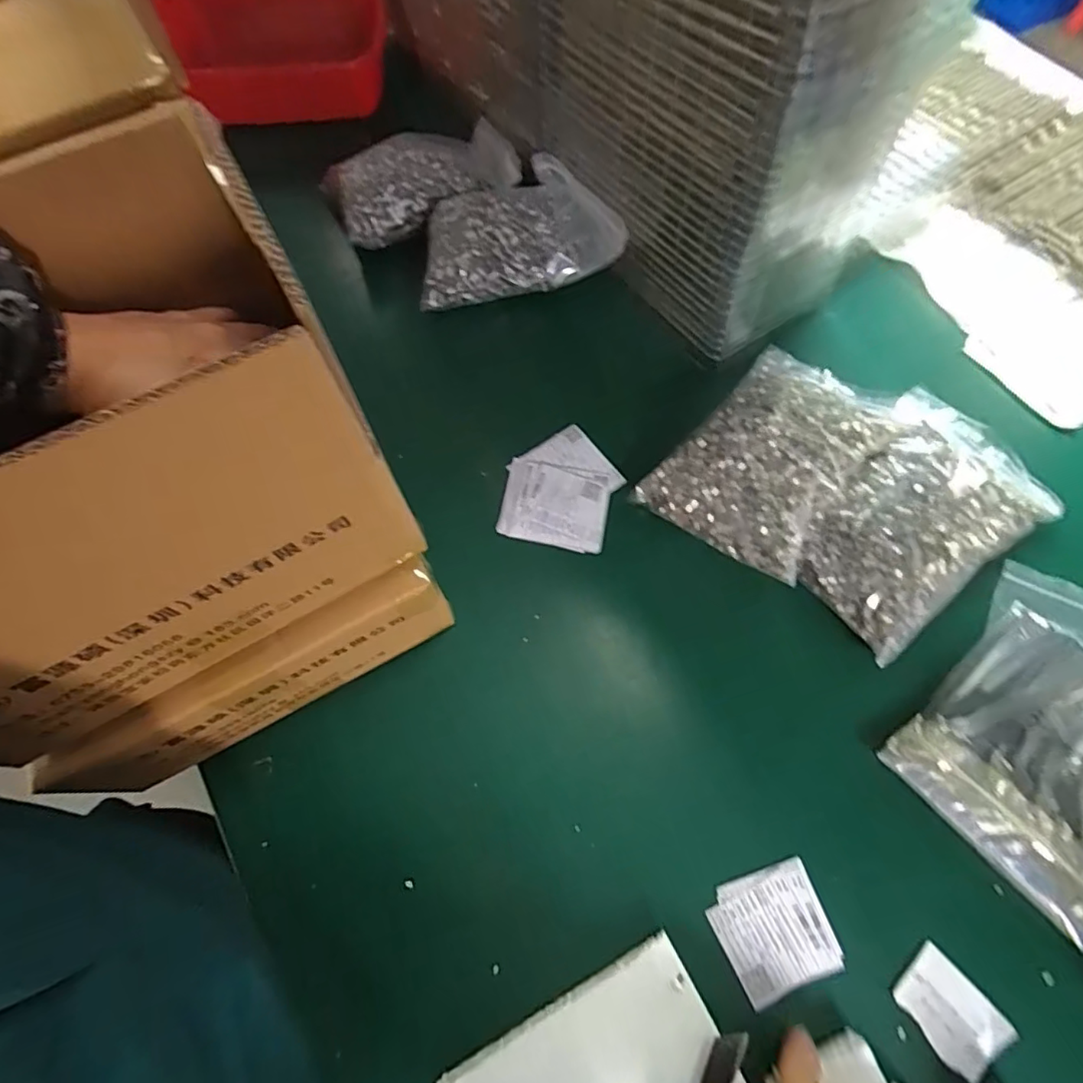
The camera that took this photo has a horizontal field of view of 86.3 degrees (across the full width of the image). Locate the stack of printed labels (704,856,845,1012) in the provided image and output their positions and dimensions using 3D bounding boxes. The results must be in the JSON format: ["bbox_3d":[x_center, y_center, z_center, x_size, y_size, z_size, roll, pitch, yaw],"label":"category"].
[{"bbox_3d":[0.156,0.260,0.386,0.074,0.004,0.067,-20,67,-7],"label":"stack of printed labels"}]

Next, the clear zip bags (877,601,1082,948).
[{"bbox_3d":[0.365,0.152,0.418,0.177,0.020,0.149,-40,71,-15],"label":"clear zip bags"}]

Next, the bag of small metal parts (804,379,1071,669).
[{"bbox_3d":[0.313,-0.025,0.485,0.222,0.041,0.143,-33,70,-12],"label":"bag of small metal parts"}]

